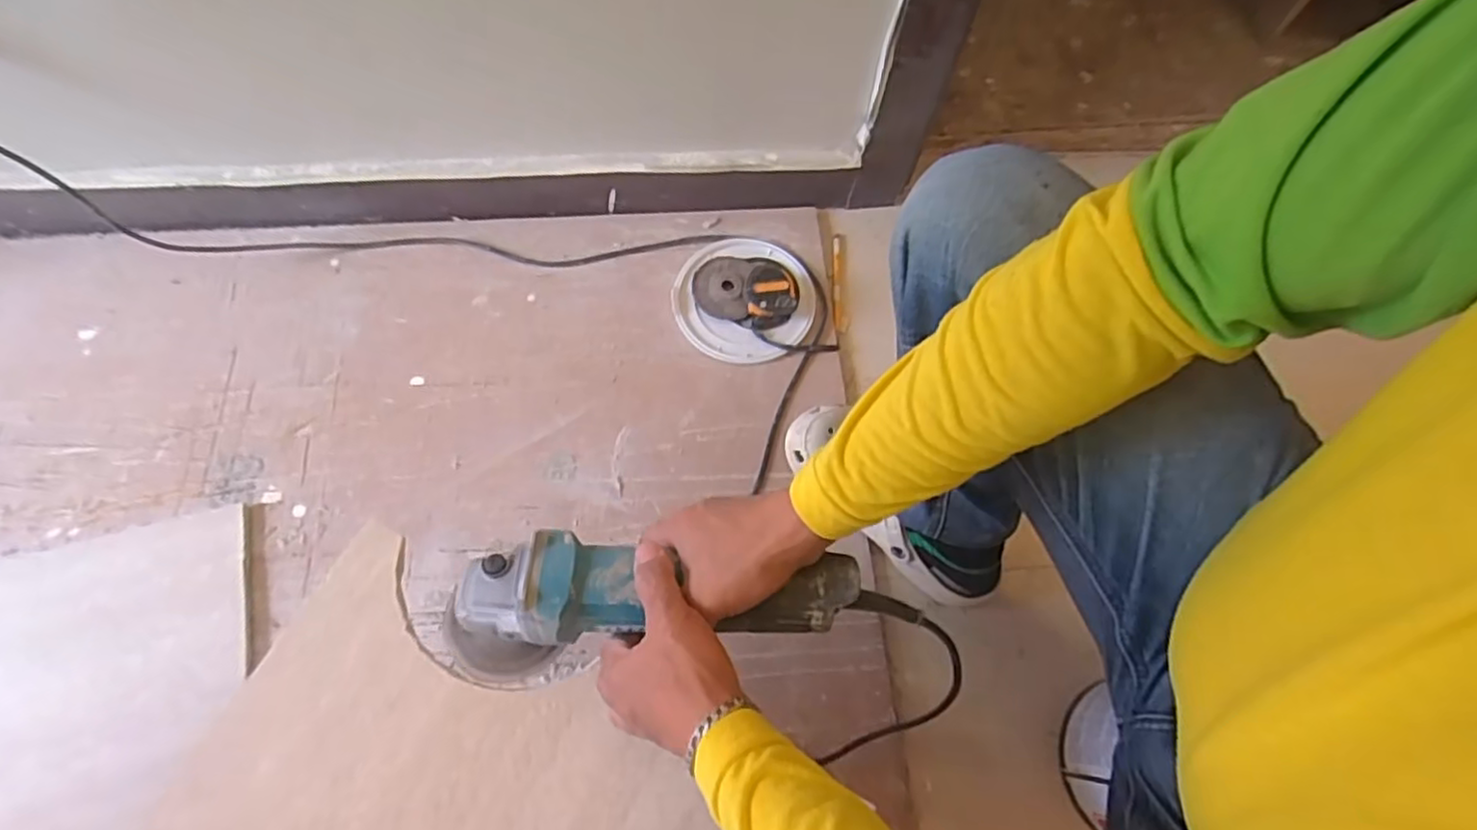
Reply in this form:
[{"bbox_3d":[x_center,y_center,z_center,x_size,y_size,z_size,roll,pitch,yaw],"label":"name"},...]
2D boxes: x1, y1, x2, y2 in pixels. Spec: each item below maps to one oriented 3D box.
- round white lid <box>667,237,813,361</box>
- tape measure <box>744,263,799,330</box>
[{"bbox_3d":[0.007,-0.144,0.835,0.168,0.018,0.168,1,68,-2],"label":"round white lid"},{"bbox_3d":[0.038,-0.146,0.816,0.061,0.041,0.072,0,68,-2],"label":"tape measure"}]

